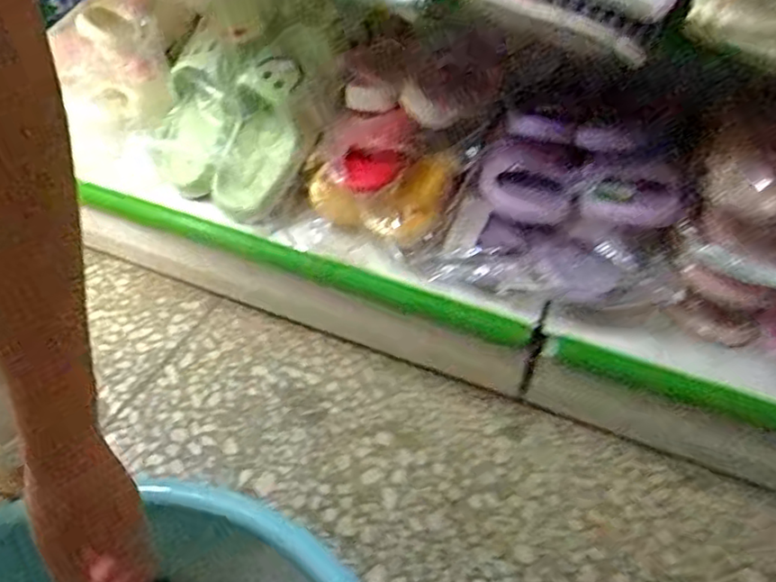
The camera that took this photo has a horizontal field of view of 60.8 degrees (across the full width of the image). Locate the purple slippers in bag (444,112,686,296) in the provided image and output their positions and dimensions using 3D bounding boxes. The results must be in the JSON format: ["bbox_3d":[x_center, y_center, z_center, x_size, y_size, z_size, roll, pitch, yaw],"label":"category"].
[{"bbox_3d":[0.195,-0.095,0.731,0.216,0.138,0.118,26,49,22],"label":"purple slippers in bag"}]

